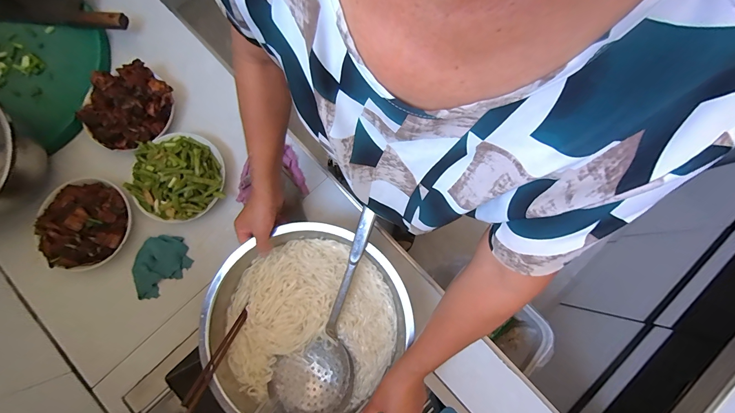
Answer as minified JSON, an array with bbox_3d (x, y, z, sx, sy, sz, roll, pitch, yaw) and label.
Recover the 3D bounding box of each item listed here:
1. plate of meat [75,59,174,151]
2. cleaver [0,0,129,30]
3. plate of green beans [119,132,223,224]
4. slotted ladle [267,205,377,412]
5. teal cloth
[{"bbox_3d":[-0.482,-0.201,0.612,0.166,0.067,0.173,0,80,0],"label":"plate of meat"},{"bbox_3d":[-0.668,-0.455,0.682,0.298,0.029,0.132,2,80,1],"label":"cleaver"},{"bbox_3d":[-0.372,-0.060,0.603,0.172,0.069,0.175,0,80,0],"label":"plate of green beans"},{"bbox_3d":[-0.051,0.182,0.518,0.131,0.062,0.364,22,95,4],"label":"slotted ladle"},{"bbox_3d":[-0.410,0.113,0.608,0.117,0.025,0.091,-40,82,-6],"label":"teal cloth"}]

